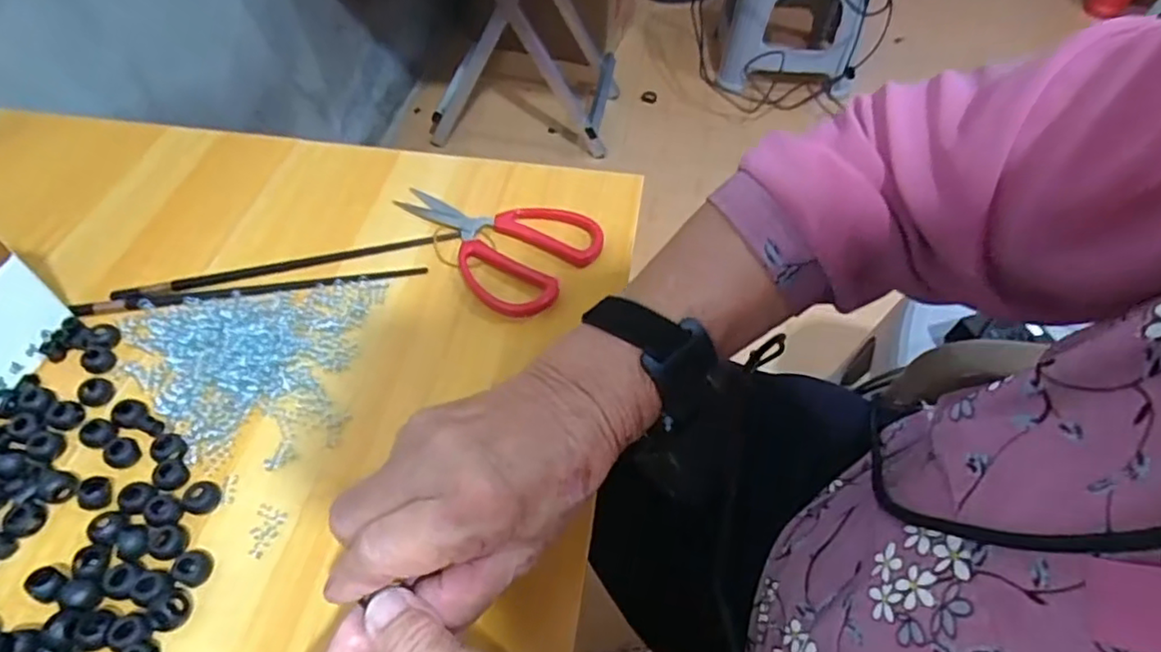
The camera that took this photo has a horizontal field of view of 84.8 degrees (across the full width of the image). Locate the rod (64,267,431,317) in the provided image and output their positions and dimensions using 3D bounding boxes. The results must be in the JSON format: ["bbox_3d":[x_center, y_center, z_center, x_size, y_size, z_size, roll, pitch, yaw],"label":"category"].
[{"bbox_3d":[-0.223,-0.026,0.437,0.226,0.004,0.011,-6,53,-7],"label":"rod"}]

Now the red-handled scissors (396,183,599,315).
[{"bbox_3d":[-0.072,-0.068,0.472,0.158,0.016,0.108,28,56,18],"label":"red-handled scissors"}]

